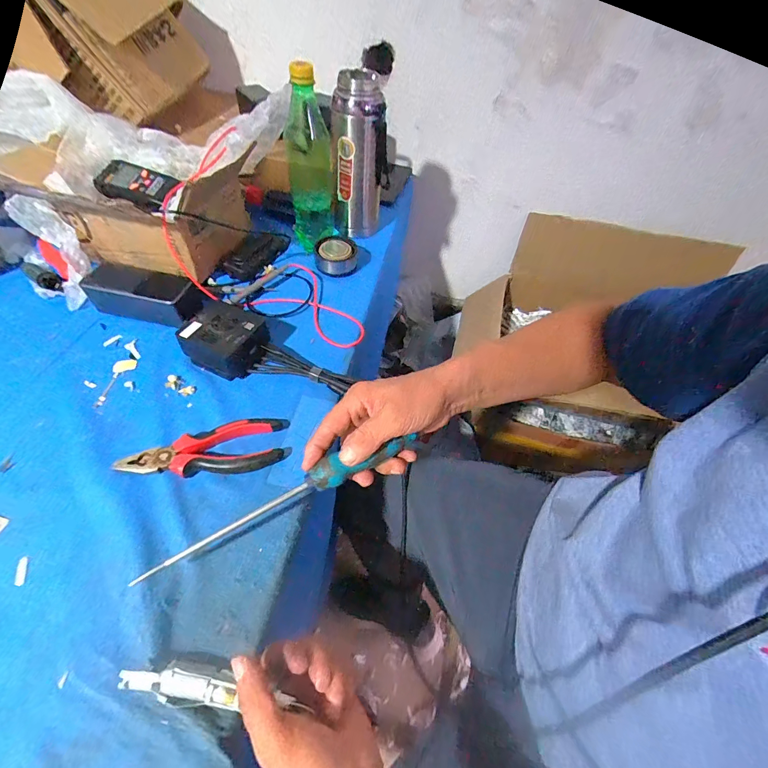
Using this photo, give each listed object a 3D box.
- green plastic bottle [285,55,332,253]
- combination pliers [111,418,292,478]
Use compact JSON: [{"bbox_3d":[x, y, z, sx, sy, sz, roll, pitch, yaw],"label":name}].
[{"bbox_3d":[-0.113,-0.327,0.540,0.063,0.231,0.064,0,54,-6],"label":"green plastic bottle"},{"bbox_3d":[-0.181,0.071,0.376,0.159,0.020,0.059,-12,56,-14],"label":"combination pliers"}]

